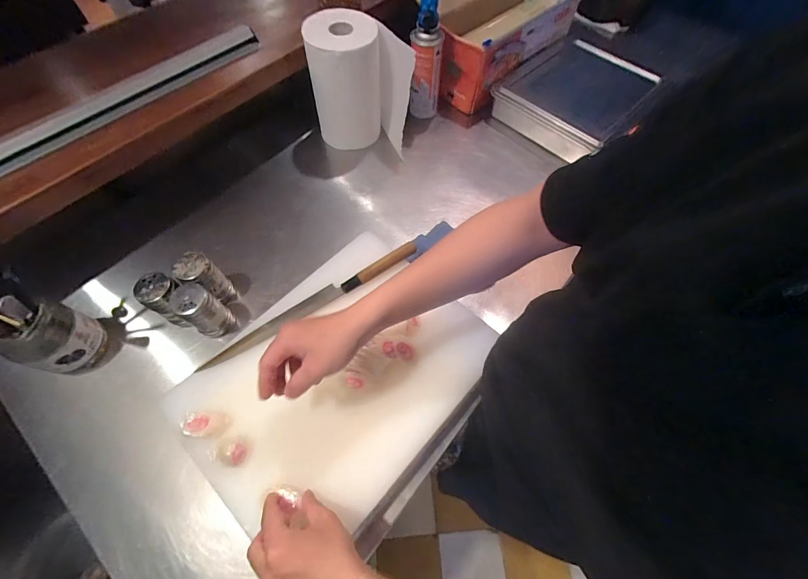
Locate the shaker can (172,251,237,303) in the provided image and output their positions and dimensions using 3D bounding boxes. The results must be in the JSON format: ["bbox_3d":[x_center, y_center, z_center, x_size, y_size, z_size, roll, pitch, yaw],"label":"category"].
[{"bbox_3d":[-0.311,-0.013,0.536,0.046,0.103,0.043,1,64,-2],"label":"shaker can"}]

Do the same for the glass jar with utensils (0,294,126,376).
[{"bbox_3d":[-0.488,0.062,0.477,0.090,0.125,0.090,1,64,-2],"label":"glass jar with utensils"}]

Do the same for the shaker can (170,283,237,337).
[{"bbox_3d":[-0.297,0.032,0.507,0.046,0.095,0.047,1,64,-2],"label":"shaker can"}]

